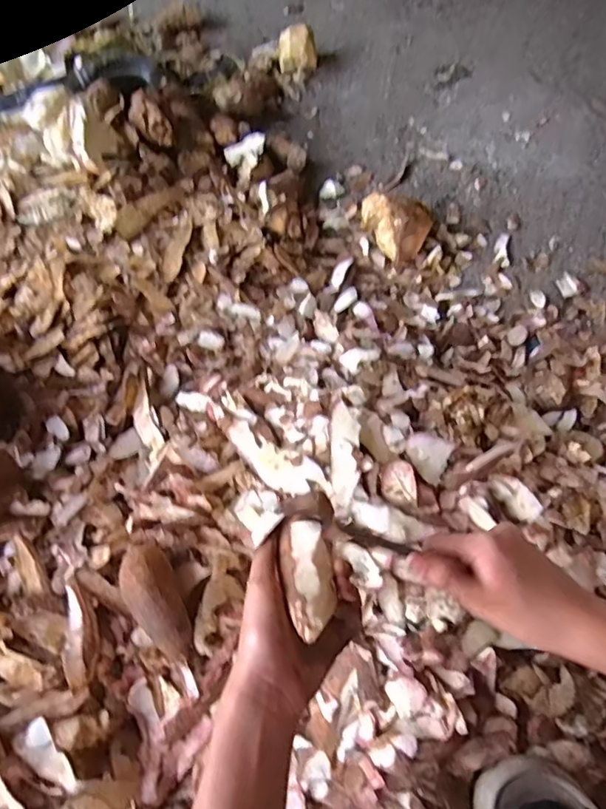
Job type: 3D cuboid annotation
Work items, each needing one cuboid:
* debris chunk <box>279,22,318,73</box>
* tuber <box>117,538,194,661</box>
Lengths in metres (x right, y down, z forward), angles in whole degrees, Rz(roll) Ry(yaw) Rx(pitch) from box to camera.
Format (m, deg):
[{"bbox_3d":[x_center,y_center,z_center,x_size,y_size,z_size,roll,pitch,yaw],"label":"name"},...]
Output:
[{"bbox_3d":[-0.009,-0.623,0.988,0.068,0.066,0.050,0,65,3],"label":"debris chunk"},{"bbox_3d":[-0.138,0.187,0.524,0.048,0.046,0.118,-24,83,-12],"label":"tuber"}]

